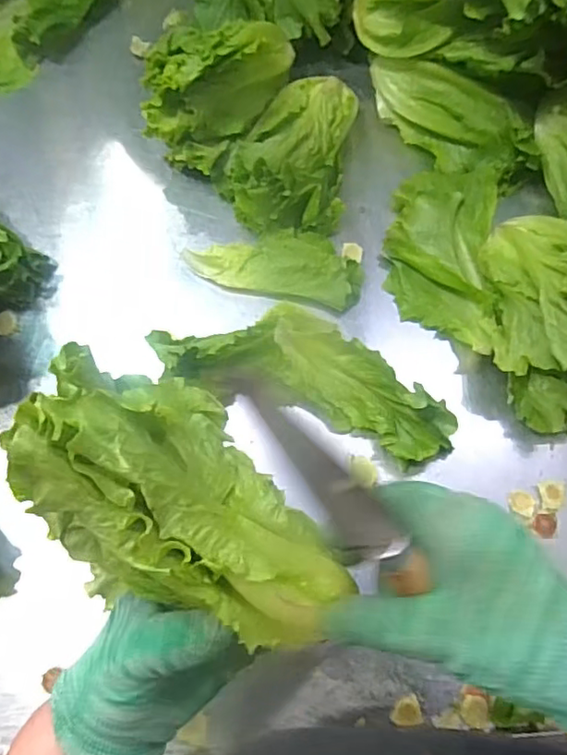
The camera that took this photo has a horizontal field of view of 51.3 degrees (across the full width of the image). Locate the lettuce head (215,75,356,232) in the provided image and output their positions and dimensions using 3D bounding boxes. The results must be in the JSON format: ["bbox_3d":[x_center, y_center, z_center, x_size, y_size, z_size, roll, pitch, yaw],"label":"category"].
[{"bbox_3d":[0.001,-0.207,0.524,0.117,0.051,0.158,8,72,4],"label":"lettuce head"}]

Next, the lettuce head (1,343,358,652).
[{"bbox_3d":[-0.049,0.054,0.250,0.089,0.080,0.151,-37,74,-10],"label":"lettuce head"}]

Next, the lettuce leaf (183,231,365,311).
[{"bbox_3d":[-0.005,-0.100,0.517,0.146,0.025,0.063,14,72,6],"label":"lettuce leaf"}]

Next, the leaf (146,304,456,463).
[{"bbox_3d":[0.020,-0.009,0.461,0.232,0.034,0.084,17,72,7],"label":"leaf"}]

